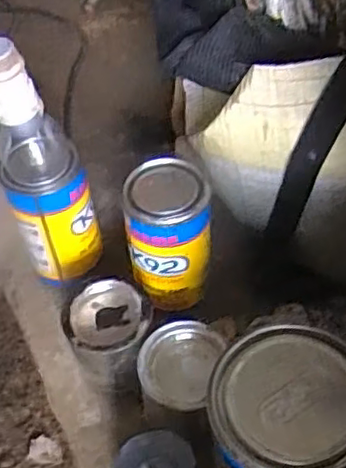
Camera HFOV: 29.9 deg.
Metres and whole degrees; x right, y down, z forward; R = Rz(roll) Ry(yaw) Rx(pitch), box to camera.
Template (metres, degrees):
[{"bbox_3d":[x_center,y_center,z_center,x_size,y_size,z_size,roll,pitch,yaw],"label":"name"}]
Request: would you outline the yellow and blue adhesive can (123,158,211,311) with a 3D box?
[{"bbox_3d":[-0.003,0.002,0.557,0.068,0.111,0.068,-2,50,2],"label":"yellow and blue adhesive can"}]

